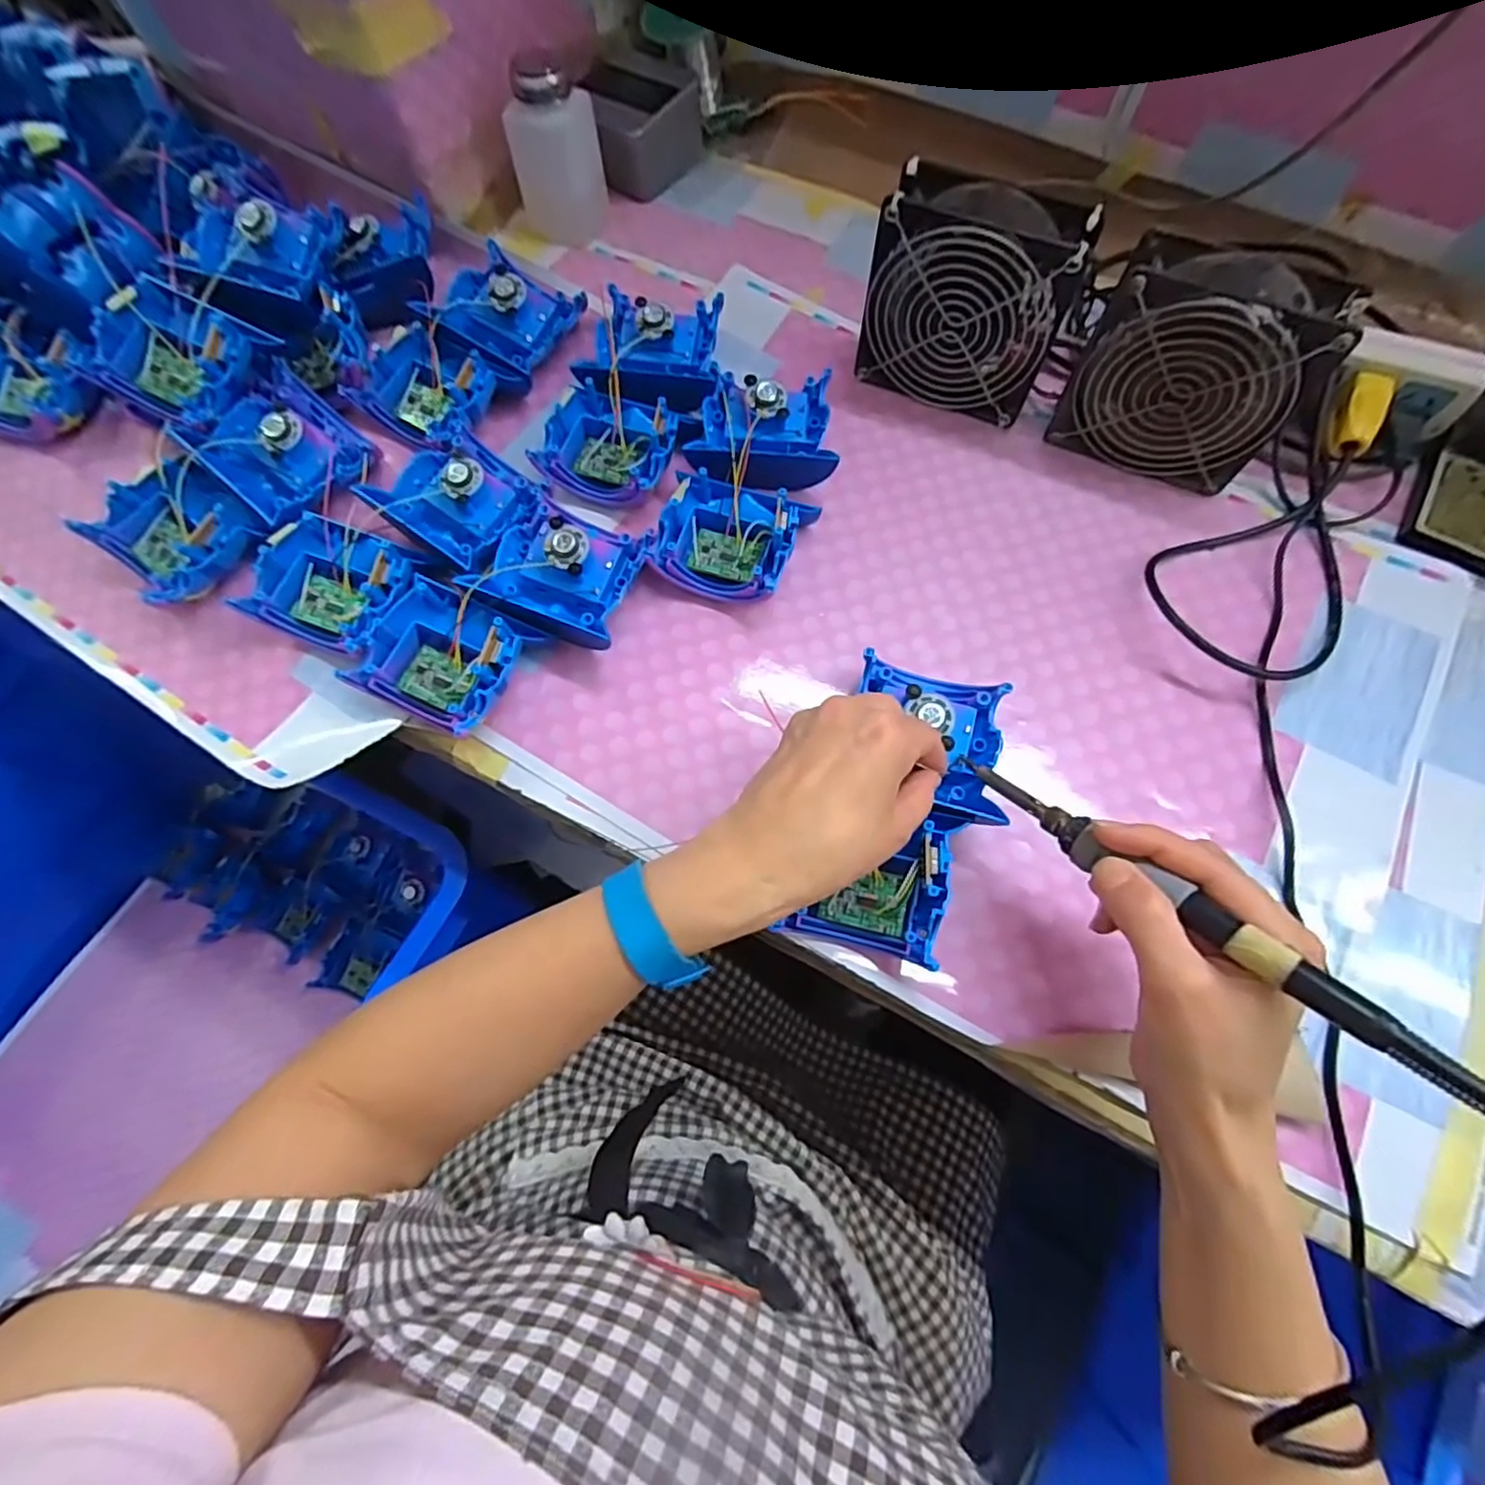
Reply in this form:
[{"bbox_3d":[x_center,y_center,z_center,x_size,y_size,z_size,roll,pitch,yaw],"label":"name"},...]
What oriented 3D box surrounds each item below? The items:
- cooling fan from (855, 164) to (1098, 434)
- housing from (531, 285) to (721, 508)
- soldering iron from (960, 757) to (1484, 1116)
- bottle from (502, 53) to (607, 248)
[{"bbox_3d":[0.144,-0.282,0.428,0.122,0.117,0.049,24,73,9],"label":"cooling fan"},{"bbox_3d":[-0.070,-0.237,0.452,0.094,0.038,0.166,16,72,6],"label":"housing"},{"bbox_3d":[0.170,0.059,0.270,0.018,0.017,0.208,-38,42,-11],"label":"soldering iron"},{"bbox_3d":[-0.142,-0.446,0.496,0.052,0.093,0.051,21,73,8],"label":"bottle"}]

